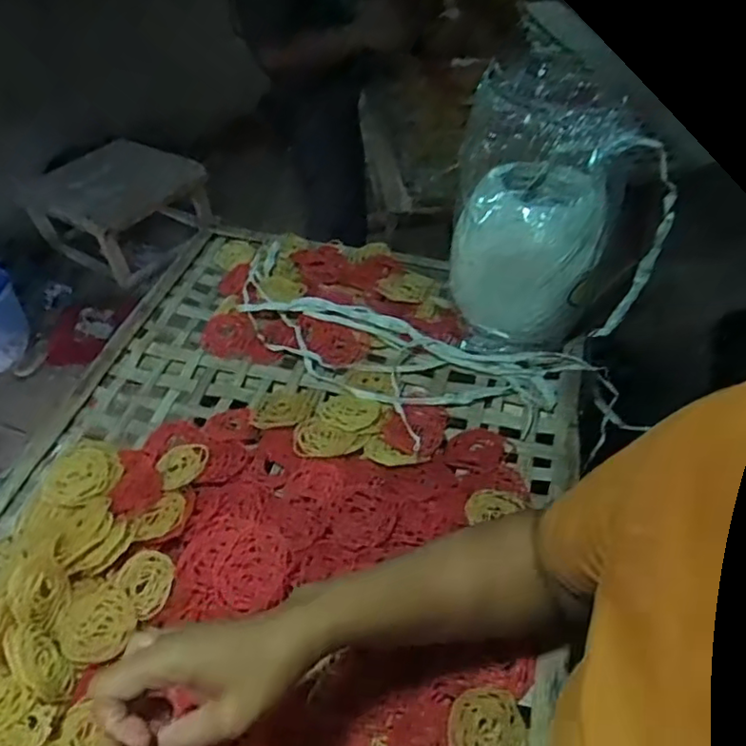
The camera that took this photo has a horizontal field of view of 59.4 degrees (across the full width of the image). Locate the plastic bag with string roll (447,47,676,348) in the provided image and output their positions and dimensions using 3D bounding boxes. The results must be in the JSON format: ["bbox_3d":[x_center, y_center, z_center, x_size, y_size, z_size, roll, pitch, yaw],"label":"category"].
[{"bbox_3d":[0.198,-0.168,0.736,0.206,0.260,0.128,-12,45,-4],"label":"plastic bag with string roll"}]

